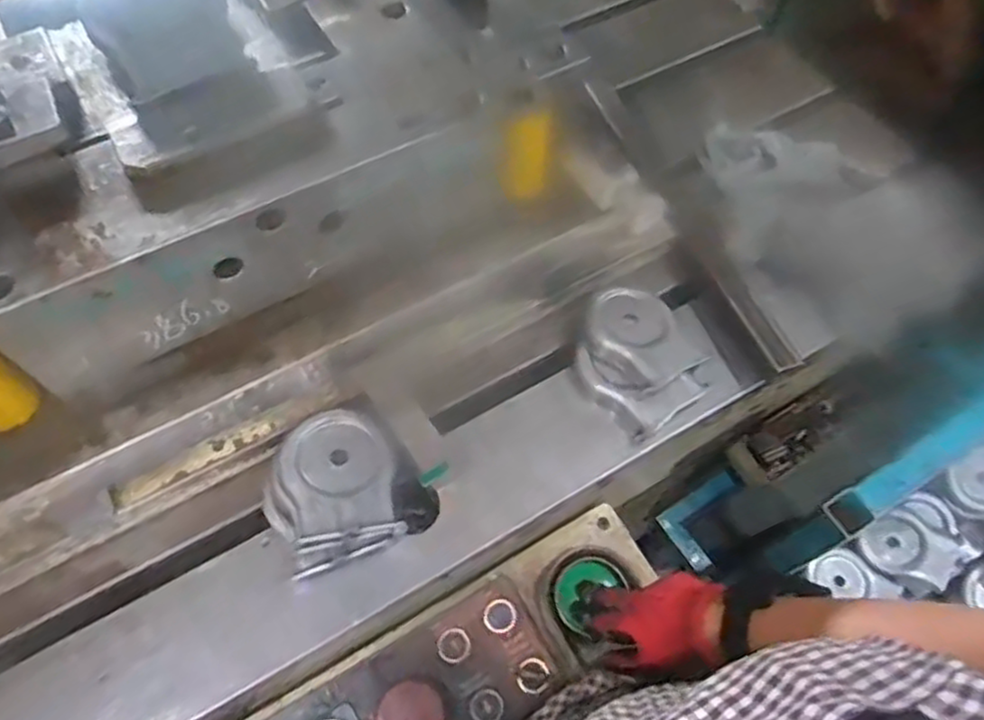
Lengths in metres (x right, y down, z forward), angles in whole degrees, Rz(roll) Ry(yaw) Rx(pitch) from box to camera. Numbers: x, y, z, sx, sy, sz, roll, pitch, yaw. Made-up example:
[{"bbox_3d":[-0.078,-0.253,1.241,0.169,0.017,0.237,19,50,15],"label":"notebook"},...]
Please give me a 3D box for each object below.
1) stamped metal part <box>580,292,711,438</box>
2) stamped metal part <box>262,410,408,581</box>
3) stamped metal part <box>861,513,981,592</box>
[{"bbox_3d":[0.150,-0.010,0.730,0.120,0.044,0.145,-31,65,-17],"label":"stamped metal part"},{"bbox_3d":[-0.143,0.113,0.633,0.118,0.057,0.127,-23,63,-13],"label":"stamped metal part"},{"bbox_3d":[0.625,0.288,1.049,0.129,0.012,0.087,31,104,16],"label":"stamped metal part"}]

